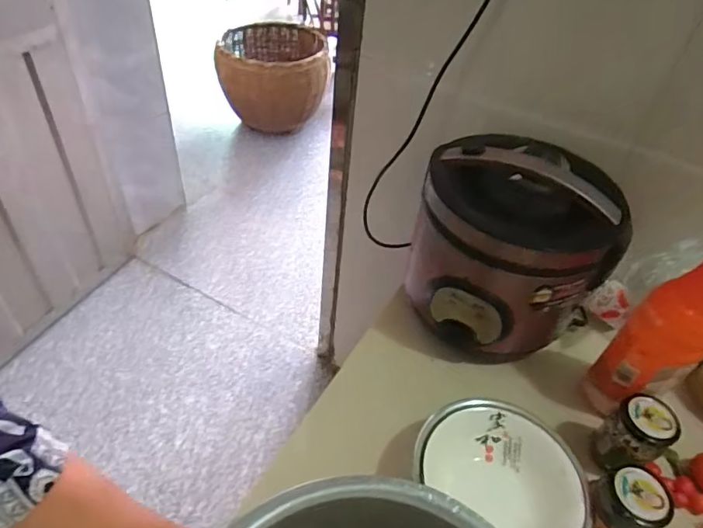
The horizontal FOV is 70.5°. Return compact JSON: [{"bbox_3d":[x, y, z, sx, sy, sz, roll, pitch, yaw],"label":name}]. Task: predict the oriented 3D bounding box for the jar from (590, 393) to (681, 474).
[{"bbox_3d":[0.331,0.206,0.587,0.066,0.094,0.061,3,44,-3],"label":"jar"}]

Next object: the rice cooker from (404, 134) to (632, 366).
[{"bbox_3d":[0.206,-0.010,0.697,0.215,0.247,0.208,-7,46,-13],"label":"rice cooker"}]

